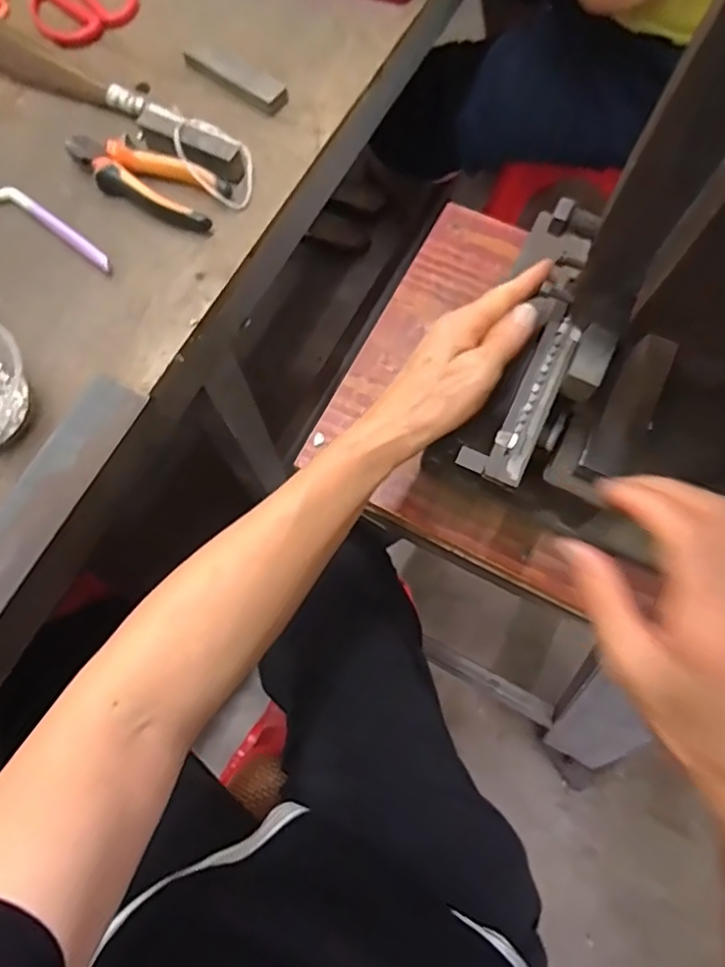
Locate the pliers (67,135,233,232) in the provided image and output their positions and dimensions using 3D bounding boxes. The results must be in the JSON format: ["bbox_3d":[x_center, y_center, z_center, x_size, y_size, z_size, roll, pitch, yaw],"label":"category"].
[{"bbox_3d":[-0.192,-0.266,0.498,0.146,0.026,0.049,20,74,8],"label":"pliers"}]

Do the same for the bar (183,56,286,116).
[{"bbox_3d":[-0.117,-0.386,0.541,0.110,0.018,0.030,37,77,12],"label":"bar"}]

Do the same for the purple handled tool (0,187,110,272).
[{"bbox_3d":[-0.280,-0.226,0.491,0.153,0.022,0.043,20,74,5],"label":"purple handled tool"}]

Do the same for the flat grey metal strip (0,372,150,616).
[{"bbox_3d":[-0.244,0.027,0.414,0.050,0.005,0.244,27,75,7],"label":"flat grey metal strip"}]

